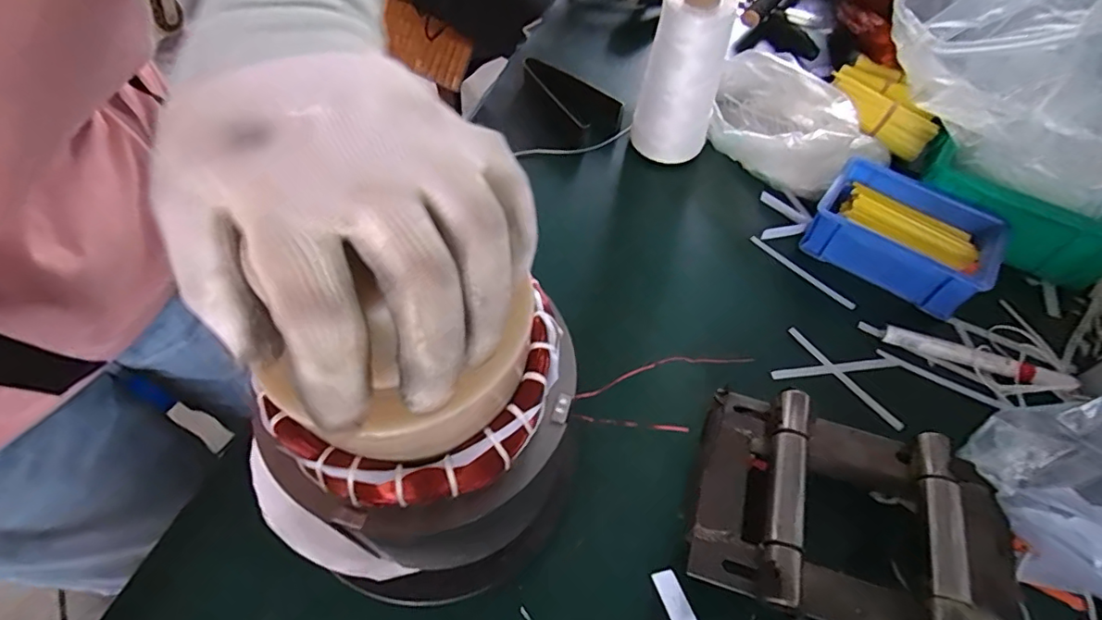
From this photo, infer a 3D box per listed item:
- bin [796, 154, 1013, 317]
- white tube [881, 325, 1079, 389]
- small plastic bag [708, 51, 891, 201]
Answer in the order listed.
[{"bbox_3d":[0.319,-0.066,0.496,0.149,0.052,0.094,36,63,23],"label":"bin"},{"bbox_3d":[0.347,0.041,0.445,0.135,0.014,0.018,17,57,12],"label":"white tube"},{"bbox_3d":[0.248,-0.198,0.573,0.135,0.064,0.193,-36,62,-22],"label":"small plastic bag"}]

